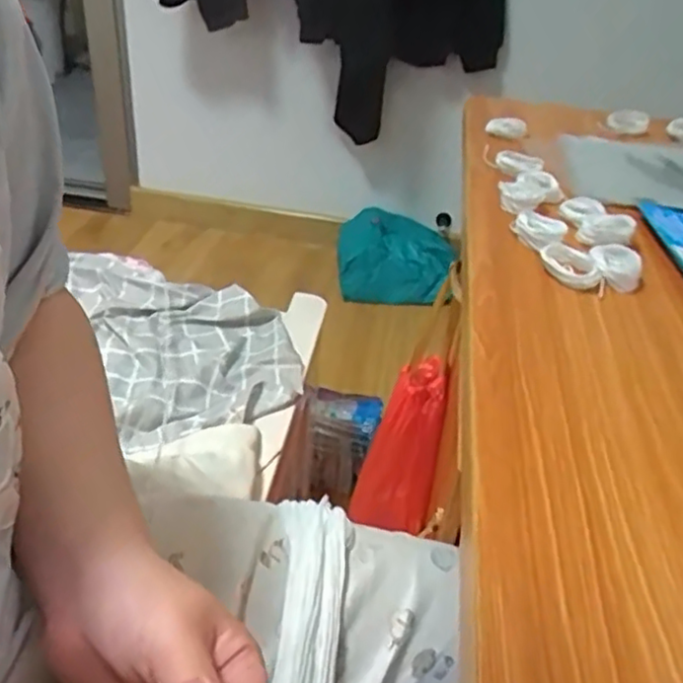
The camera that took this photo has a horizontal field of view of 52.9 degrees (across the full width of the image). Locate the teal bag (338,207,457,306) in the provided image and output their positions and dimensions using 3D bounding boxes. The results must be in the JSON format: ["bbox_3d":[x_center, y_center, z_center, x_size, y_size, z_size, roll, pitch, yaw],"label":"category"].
[{"bbox_3d":[0.133,-0.207,1.738,0.288,0.139,0.217,5,35,-1],"label":"teal bag"}]

